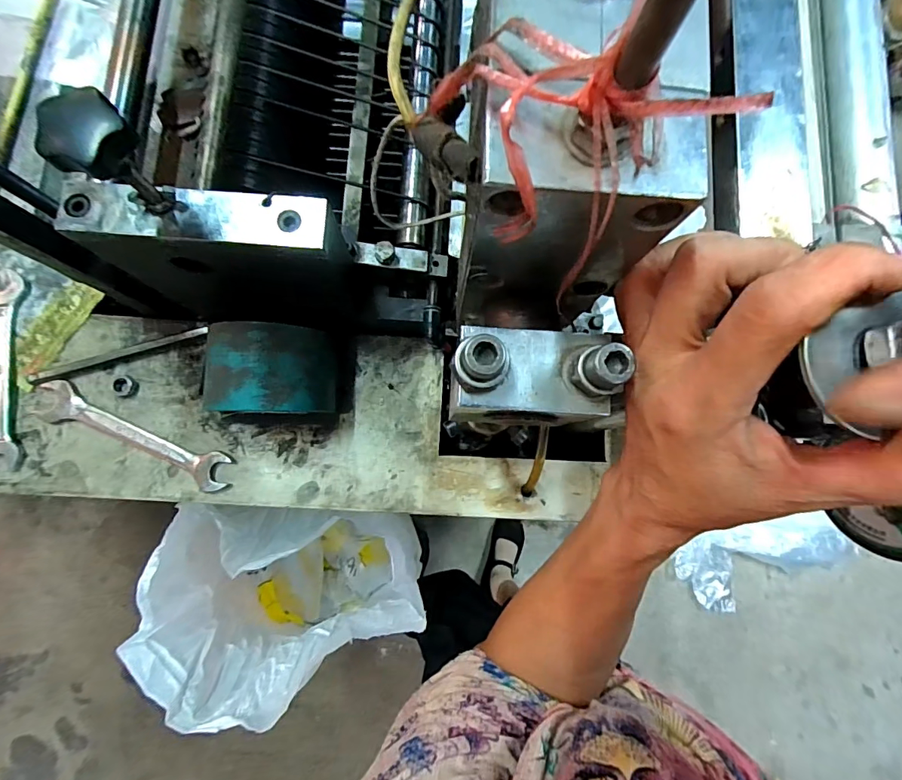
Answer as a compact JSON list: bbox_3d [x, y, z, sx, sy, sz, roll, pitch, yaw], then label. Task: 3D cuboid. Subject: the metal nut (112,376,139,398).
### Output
[{"bbox_3d":[-0.282,-0.004,0.386,0.021,0.007,0.017,38,81,2],"label":"metal nut"}]

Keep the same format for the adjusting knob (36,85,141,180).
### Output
[{"bbox_3d":[-0.159,-0.109,0.195,0.030,0.023,0.035,16,81,-1],"label":"adjusting knob"}]

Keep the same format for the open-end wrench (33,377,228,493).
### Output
[{"bbox_3d":[-0.271,0.038,0.378,0.173,0.010,0.033,24,81,0],"label":"open-end wrench"}]

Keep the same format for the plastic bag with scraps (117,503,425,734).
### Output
[{"bbox_3d":[-0.227,0.315,0.740,0.311,0.498,0.269,4,81,-3],"label":"plastic bag with scraps"}]

